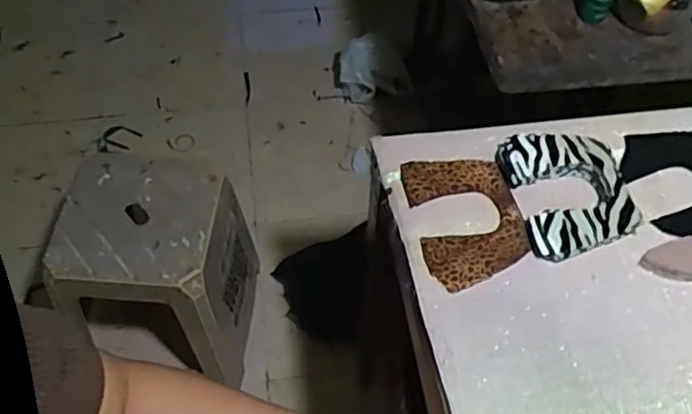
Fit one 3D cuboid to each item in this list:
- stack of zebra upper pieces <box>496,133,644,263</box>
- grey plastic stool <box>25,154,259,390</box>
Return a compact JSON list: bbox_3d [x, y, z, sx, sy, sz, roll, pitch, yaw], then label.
[{"bbox_3d":[0.265,-0.019,0.769,0.131,0.034,0.157,-10,56,-8],"label":"stack of zebra upper pieces"},{"bbox_3d":[-0.358,0.132,1.324,0.298,0.414,0.277,4,55,1],"label":"grey plastic stool"}]

